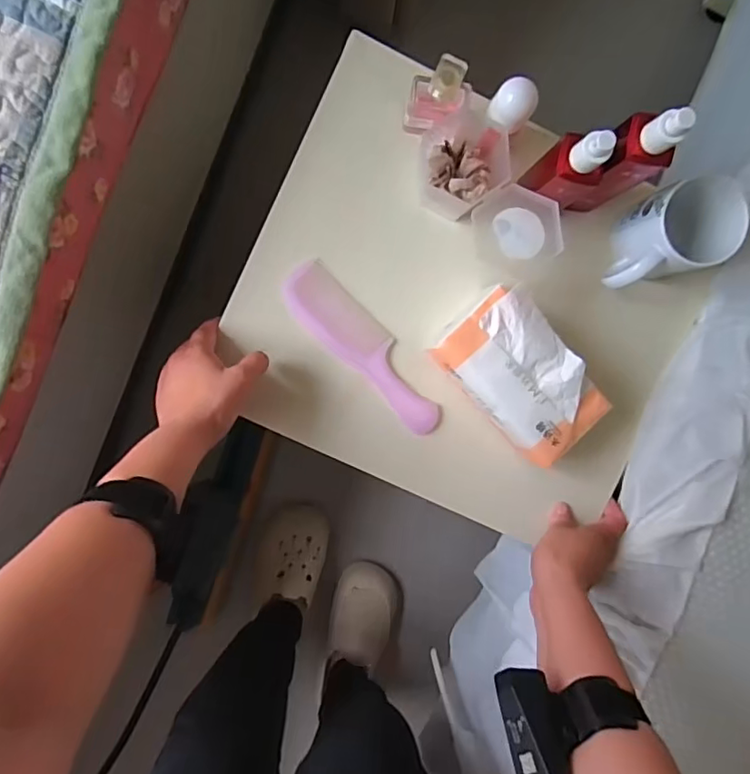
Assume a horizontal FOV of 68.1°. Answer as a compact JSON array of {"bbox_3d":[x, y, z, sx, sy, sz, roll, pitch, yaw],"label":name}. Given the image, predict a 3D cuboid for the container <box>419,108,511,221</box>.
[{"bbox_3d":[0.081,-0.210,0.528,0.075,0.064,0.086,6,88,-6],"label":"container"}]

